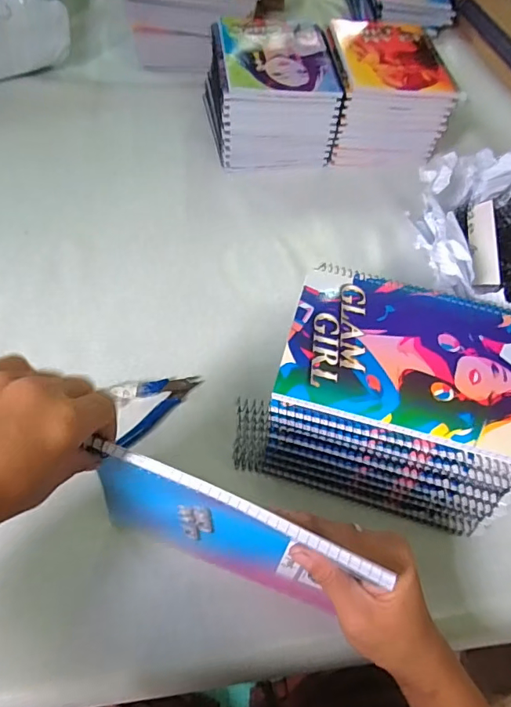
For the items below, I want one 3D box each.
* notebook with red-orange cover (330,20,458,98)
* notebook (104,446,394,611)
[{"bbox_3d":[0.193,-0.436,0.689,0.151,0.010,0.215,0,58,-5],"label":"notebook with red-orange cover"},{"bbox_3d":[-0.022,0.125,0.326,0.184,0.132,0.016,20,57,8],"label":"notebook"}]

